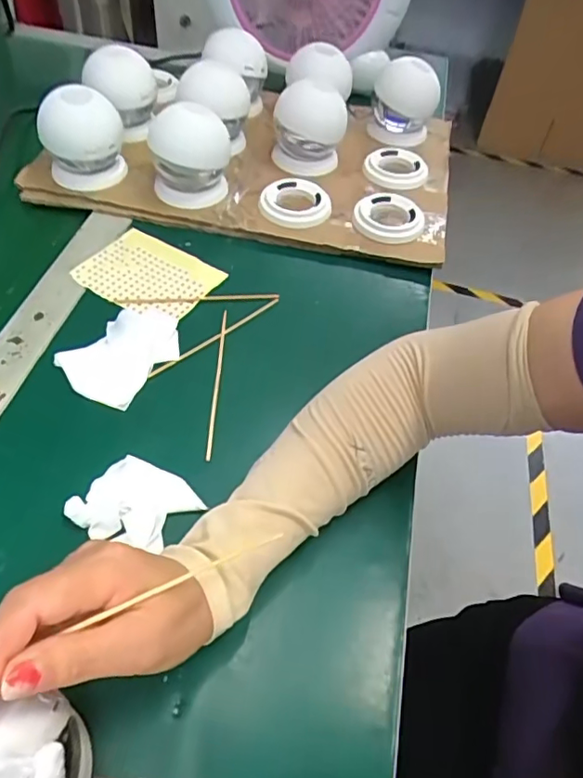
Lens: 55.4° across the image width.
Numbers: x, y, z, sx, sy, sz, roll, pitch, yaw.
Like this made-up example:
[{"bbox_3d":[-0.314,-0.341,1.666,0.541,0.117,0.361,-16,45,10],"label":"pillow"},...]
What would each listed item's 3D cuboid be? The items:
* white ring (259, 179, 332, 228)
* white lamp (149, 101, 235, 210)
[{"bbox_3d":[0.003,-0.187,0.560,0.069,0.017,0.070,3,52,-4],"label":"white ring"},{"bbox_3d":[-0.096,-0.220,0.532,0.073,0.090,0.073,-2,52,-8],"label":"white lamp"}]

